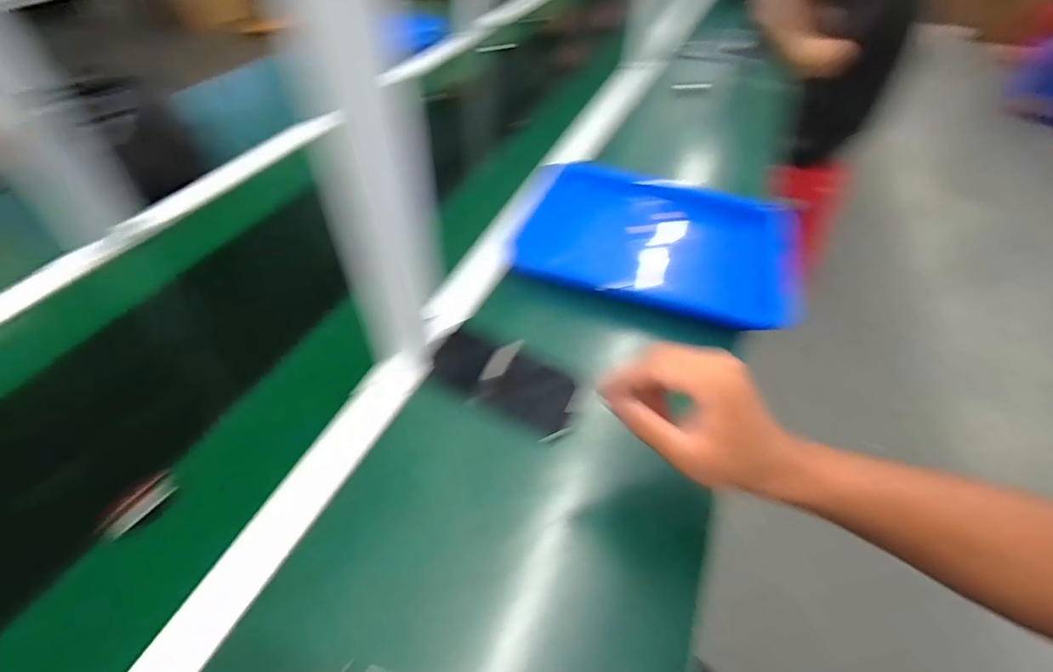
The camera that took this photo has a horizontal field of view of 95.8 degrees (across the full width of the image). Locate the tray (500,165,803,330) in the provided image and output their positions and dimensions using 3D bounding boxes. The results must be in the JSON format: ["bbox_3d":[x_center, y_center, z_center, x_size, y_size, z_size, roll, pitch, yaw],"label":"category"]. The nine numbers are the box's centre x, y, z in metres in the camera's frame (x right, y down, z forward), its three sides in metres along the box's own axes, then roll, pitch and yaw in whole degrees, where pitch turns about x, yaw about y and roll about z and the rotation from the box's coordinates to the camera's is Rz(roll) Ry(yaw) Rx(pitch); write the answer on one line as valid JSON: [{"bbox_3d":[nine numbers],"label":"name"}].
[{"bbox_3d":[0.166,-0.133,0.613,0.347,0.032,0.227,15,50,11],"label":"tray"}]

